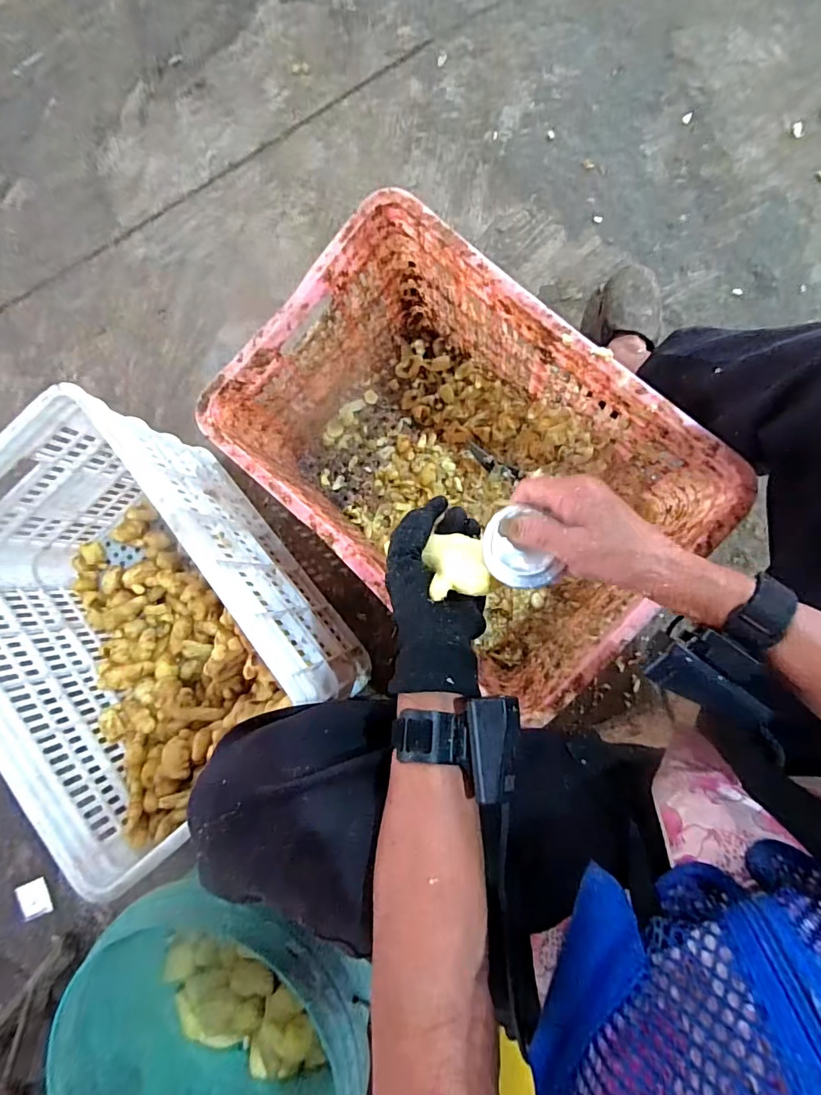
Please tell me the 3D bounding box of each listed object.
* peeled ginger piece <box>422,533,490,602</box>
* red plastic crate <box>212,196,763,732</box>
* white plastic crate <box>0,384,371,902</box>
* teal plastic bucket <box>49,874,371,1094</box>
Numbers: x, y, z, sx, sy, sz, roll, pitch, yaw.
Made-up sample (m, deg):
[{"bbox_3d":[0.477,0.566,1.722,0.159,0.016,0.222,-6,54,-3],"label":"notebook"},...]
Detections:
[{"bbox_3d":[0.040,0.016,0.394,0.048,0.030,0.048,-12,66,19],"label":"peeled ginger piece"},{"bbox_3d":[0.066,-0.102,0.648,0.510,0.280,0.338,43,94,9],"label":"red plastic crate"},{"bbox_3d":[-0.369,0.100,0.710,0.367,0.294,0.504,-45,82,4],"label":"white plastic crate"},{"bbox_3d":[-0.200,0.499,0.517,0.272,0.161,0.287,-1,87,10],"label":"teal plastic bucket"}]

